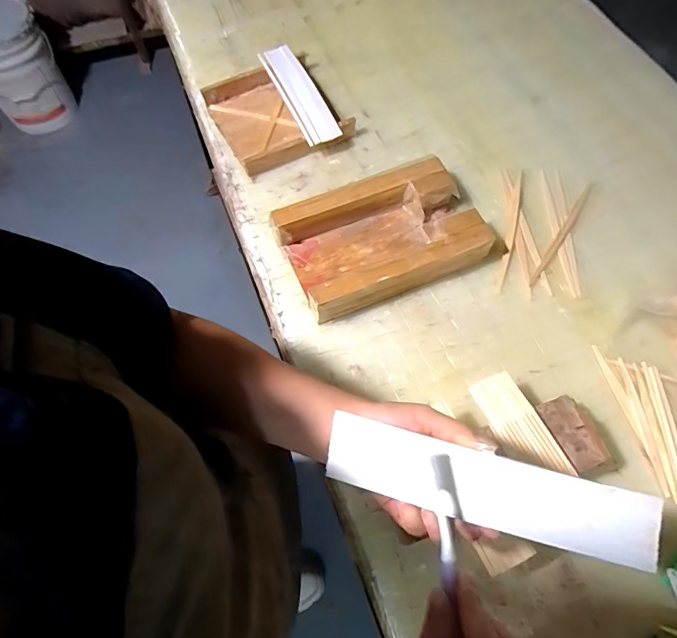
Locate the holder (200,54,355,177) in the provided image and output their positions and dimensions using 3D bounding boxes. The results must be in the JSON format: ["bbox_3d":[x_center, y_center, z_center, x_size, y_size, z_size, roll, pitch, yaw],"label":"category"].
[{"bbox_3d":[-0.105,-0.356,0.774,0.203,0.036,0.208,-25,69,-11],"label":"holder"}]

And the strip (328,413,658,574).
[{"bbox_3d":[0.111,0.127,0.332,0.240,0.007,0.052,13,85,8],"label":"strip"}]

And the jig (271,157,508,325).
[{"bbox_3d":[0.071,-0.123,0.650,0.283,0.060,0.170,-20,68,-9],"label":"jig"}]

